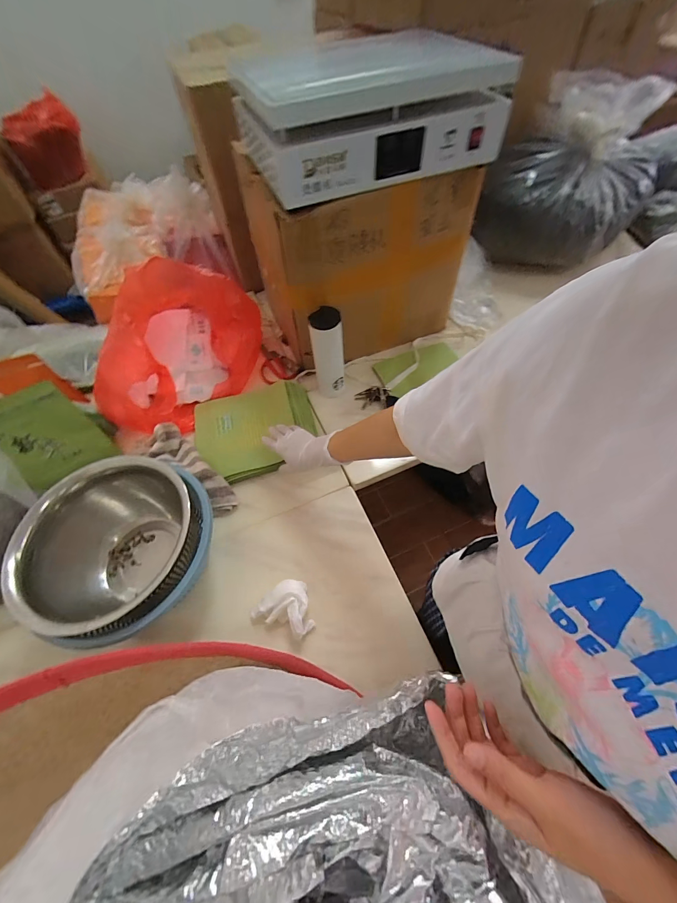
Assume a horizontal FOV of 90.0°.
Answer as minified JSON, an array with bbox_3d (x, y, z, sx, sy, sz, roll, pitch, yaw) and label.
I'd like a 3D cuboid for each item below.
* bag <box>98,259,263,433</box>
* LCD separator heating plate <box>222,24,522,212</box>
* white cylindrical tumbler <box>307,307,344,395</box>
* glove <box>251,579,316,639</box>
[{"bbox_3d":[-0.379,-0.249,0.794,0.262,0.240,0.380,12,60,11],"label":"bag"},{"bbox_3d":[0.055,-0.593,0.593,0.417,0.129,0.214,-20,60,-8],"label":"LCD separator heating plate"},{"bbox_3d":[-0.023,-0.220,0.781,0.070,0.217,0.058,-10,59,-2],"label":"white cylindrical tumbler"},{"bbox_3d":[-0.101,0.276,0.584,0.103,0.043,0.085,-14,59,-5],"label":"glove"}]

